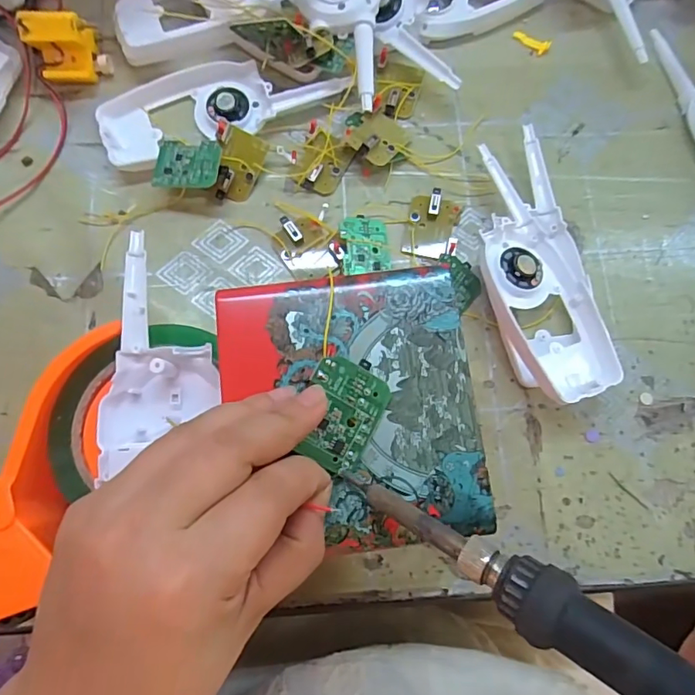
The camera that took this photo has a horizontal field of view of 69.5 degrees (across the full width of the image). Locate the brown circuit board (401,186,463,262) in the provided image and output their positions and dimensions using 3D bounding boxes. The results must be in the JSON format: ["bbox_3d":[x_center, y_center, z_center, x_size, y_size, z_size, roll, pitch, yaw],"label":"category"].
[{"bbox_3d":[0.056,-0.080,0.327,0.032,0.011,0.048,11,77,1],"label":"brown circuit board"}]

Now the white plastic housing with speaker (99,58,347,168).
[{"bbox_3d":[-0.084,-0.166,0.339,0.161,0.014,0.055,-19,78,-6],"label":"white plastic housing with speaker"}]

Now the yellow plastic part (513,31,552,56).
[{"bbox_3d":[0.134,-0.223,0.365,0.027,0.004,0.009,32,78,6],"label":"yellow plastic part"}]

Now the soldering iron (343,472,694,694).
[{"bbox_3d":[0.078,0.086,0.133,0.207,0.015,0.019,25,76,36],"label":"soldering iron"}]

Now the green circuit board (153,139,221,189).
[{"bbox_3d":[-0.101,-0.116,0.317,0.041,0.004,0.031,3,78,6],"label":"green circuit board"}]

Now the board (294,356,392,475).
[{"bbox_3d":[-0.001,0.027,0.204,0.032,0.004,0.043,21,80,-16],"label":"board"}]

